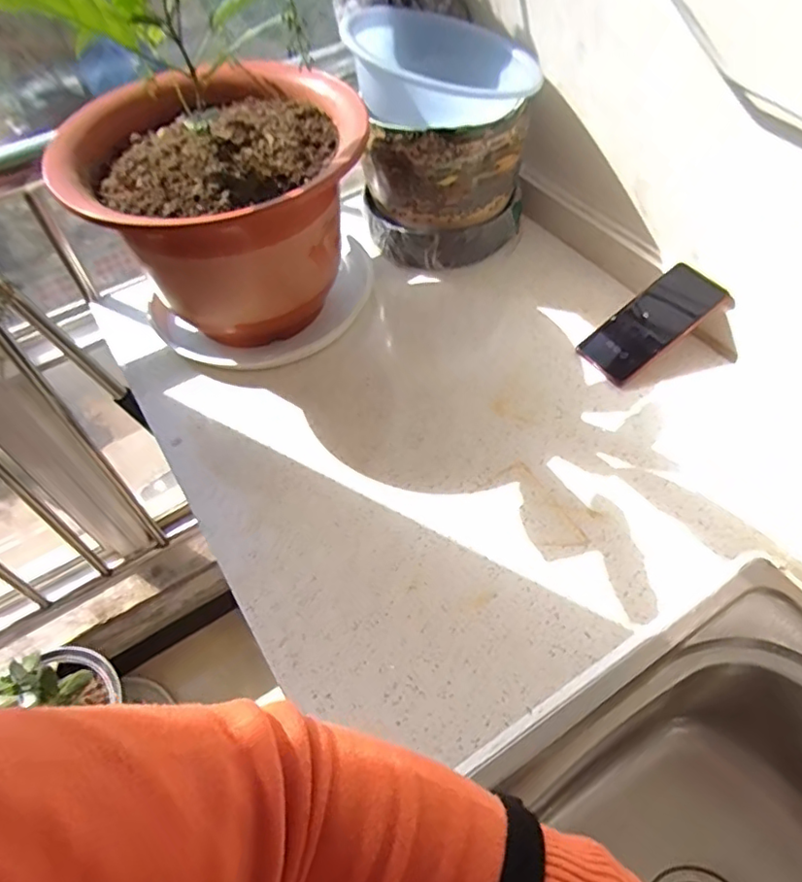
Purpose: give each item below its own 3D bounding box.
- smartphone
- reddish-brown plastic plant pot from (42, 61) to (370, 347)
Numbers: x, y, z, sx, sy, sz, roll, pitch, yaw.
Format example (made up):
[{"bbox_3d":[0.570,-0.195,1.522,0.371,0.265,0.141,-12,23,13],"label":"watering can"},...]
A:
[{"bbox_3d":[0.290,-0.137,0.684,0.165,0.010,0.077,-40,58,0],"label":"smartphone"},{"bbox_3d":[-0.189,-0.246,0.678,0.277,0.244,0.265,-2,53,2],"label":"reddish-brown plastic plant pot"}]

